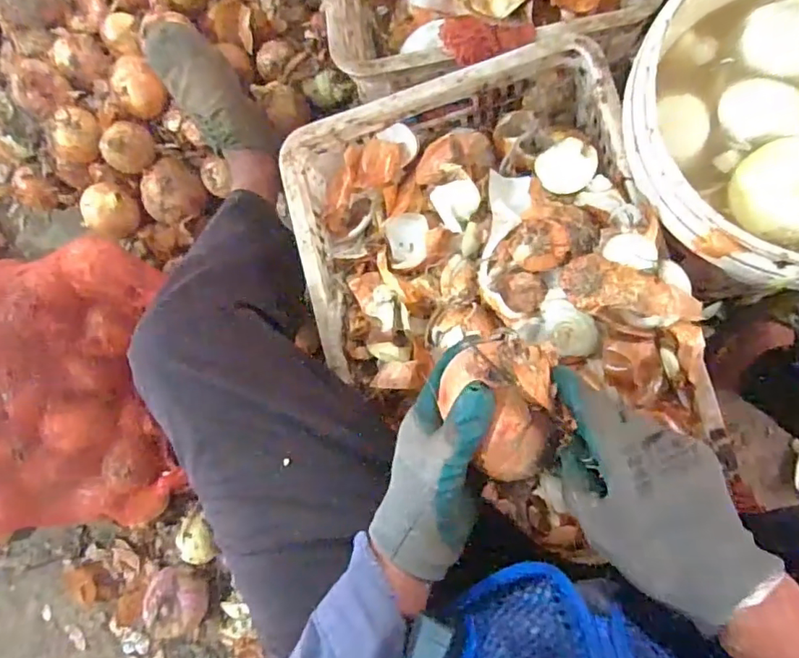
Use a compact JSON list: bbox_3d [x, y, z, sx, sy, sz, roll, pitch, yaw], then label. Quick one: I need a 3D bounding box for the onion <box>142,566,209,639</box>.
[{"bbox_3d":[-0.371,0.445,0.871,0.090,0.066,0.097,-3,86,12],"label":"onion"}]

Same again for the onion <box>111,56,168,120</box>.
[{"bbox_3d":[-0.408,-0.379,0.835,0.068,0.056,0.071,-1,86,12],"label":"onion"}]

